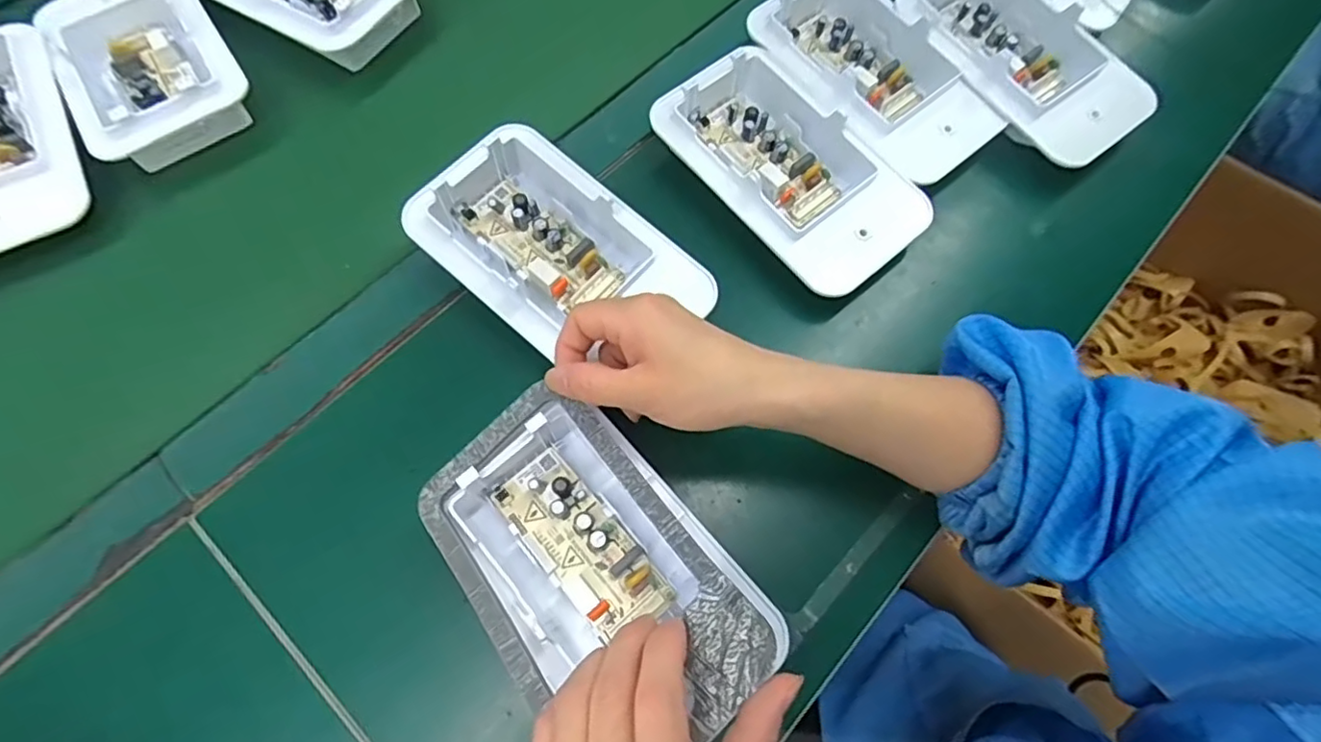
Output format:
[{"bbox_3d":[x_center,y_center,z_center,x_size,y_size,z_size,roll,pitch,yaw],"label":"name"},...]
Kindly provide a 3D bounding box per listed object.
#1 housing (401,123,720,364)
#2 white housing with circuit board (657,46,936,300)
[{"bbox_3d":[-0.058,-0.069,0.362,0.159,0.035,0.102,40,72,14],"label":"housing"},{"bbox_3d":[0.084,-0.129,0.394,0.101,0.041,0.168,-37,73,-15],"label":"white housing with circuit board"}]

